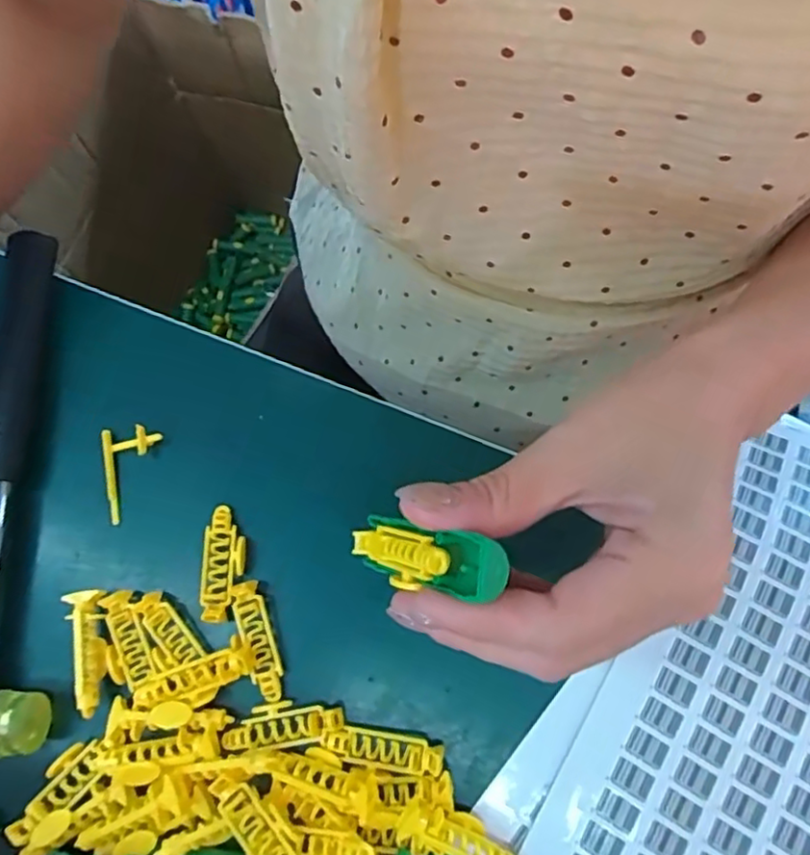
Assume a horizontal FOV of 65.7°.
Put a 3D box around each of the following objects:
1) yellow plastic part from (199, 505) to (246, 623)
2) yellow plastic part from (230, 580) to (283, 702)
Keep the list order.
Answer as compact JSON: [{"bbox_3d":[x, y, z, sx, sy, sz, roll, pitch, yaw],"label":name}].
[{"bbox_3d":[-0.080,0.059,0.273,0.018,0.008,0.049,-1,74,3],"label":"yellow plastic part"},{"bbox_3d":[-0.062,0.089,0.263,0.014,0.009,0.048,-18,74,-2],"label":"yellow plastic part"}]

